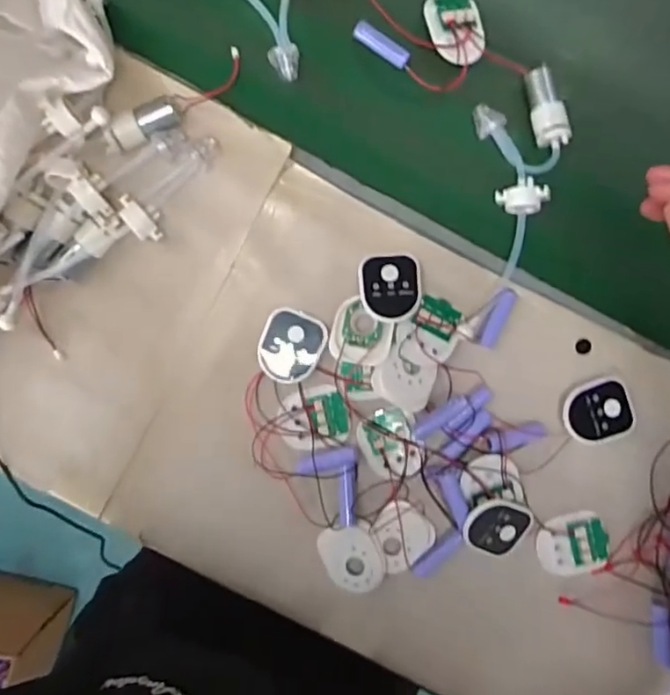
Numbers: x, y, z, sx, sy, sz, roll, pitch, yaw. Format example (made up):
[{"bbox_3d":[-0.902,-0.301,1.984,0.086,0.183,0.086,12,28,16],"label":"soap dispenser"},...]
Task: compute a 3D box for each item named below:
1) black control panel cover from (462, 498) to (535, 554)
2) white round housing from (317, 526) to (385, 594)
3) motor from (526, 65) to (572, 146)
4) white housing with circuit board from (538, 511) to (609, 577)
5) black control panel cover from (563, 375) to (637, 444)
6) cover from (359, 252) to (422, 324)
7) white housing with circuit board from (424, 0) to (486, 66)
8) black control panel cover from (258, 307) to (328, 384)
[{"bbox_3d":[0.131,0.144,0.472,0.055,0.007,0.046,26,99,-19],"label":"black control panel cover"},{"bbox_3d":[0.013,0.170,0.478,0.044,0.015,0.056,-30,92,0],"label":"white round housing"},{"bbox_3d":[0.174,-0.198,0.479,0.023,0.018,0.065,-8,92,-1],"label":"motor"},{"bbox_3d":[0.196,0.162,0.482,0.055,0.013,0.049,-20,92,0],"label":"white housing with circuit board"},{"bbox_3d":[0.216,0.052,0.478,0.060,0.012,0.049,-30,92,0],"label":"black control panel cover"},{"bbox_3d":[0.045,-0.048,0.469,0.049,0.010,0.054,-4,92,-1],"label":"cover"},{"bbox_3d":[0.102,-0.262,0.480,0.046,0.013,0.063,-21,92,0],"label":"white housing with circuit board"},{"bbox_3d":[-0.035,-0.001,0.475,0.051,0.008,0.058,19,91,-1],"label":"black control panel cover"}]

